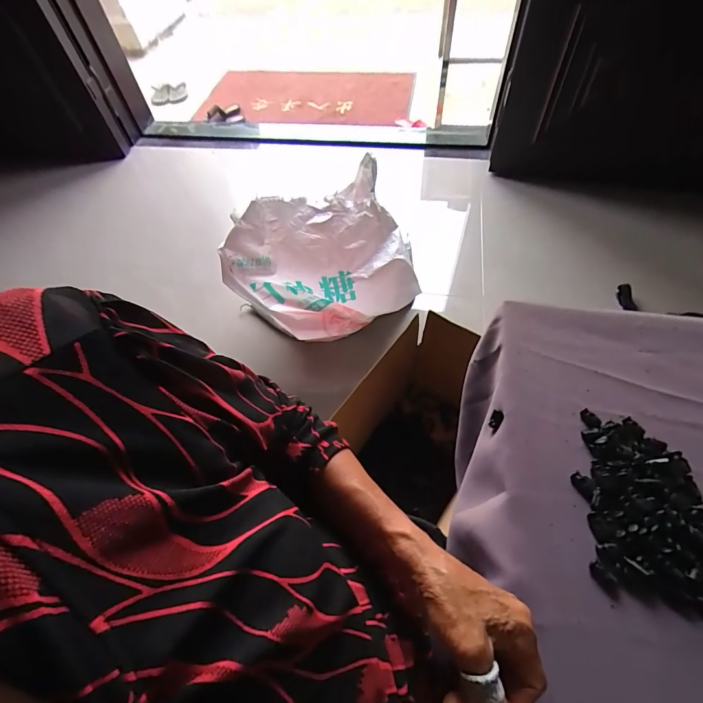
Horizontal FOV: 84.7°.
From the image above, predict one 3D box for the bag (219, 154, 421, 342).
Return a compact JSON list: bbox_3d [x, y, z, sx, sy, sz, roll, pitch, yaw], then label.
[{"bbox_3d":[-0.083,-0.208,0.910,0.393,0.285,0.322,-26,59,-12],"label":"bag"}]

